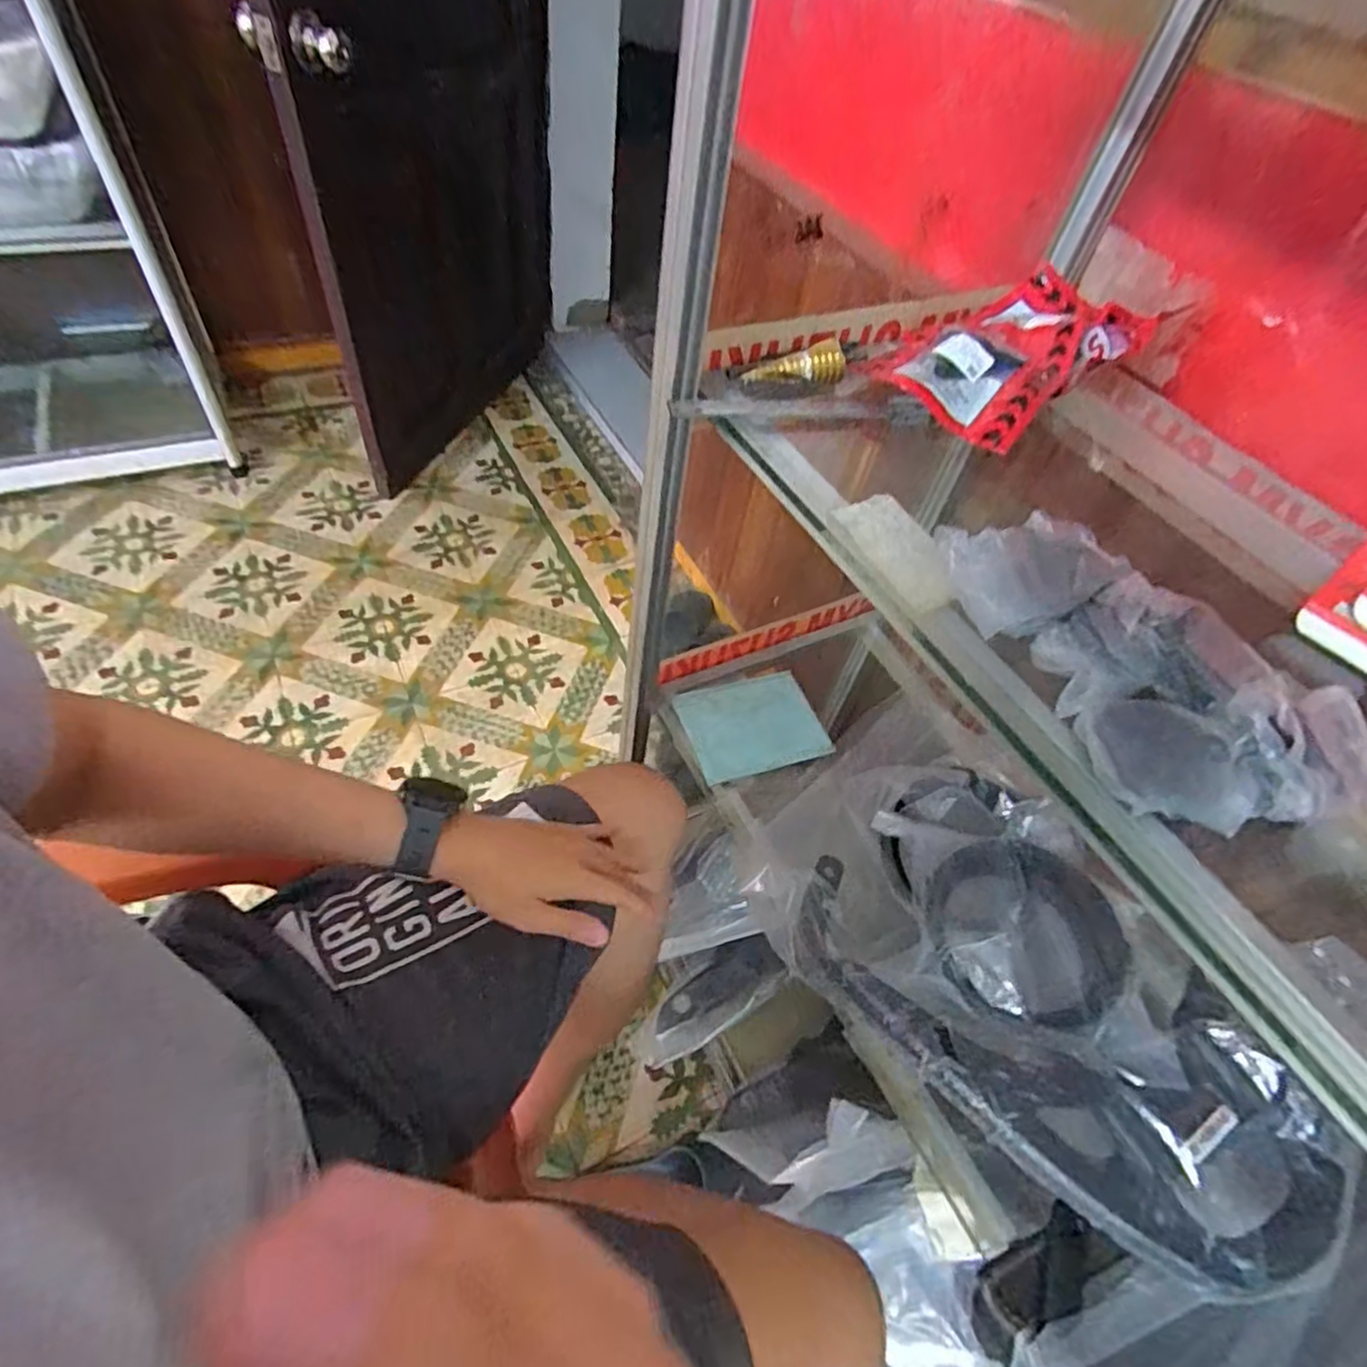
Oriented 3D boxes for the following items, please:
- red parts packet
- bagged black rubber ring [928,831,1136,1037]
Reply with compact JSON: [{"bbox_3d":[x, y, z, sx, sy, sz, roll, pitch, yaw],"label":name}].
[{"bbox_3d":[0.250,-0.254,0.524,0.226,0.034,0.123,-32,63,-30],"label":"red parts packet"},{"bbox_3d":[0.284,0.207,0.582,0.149,0.052,0.168,36,55,18],"label":"bagged black rubber ring"}]

